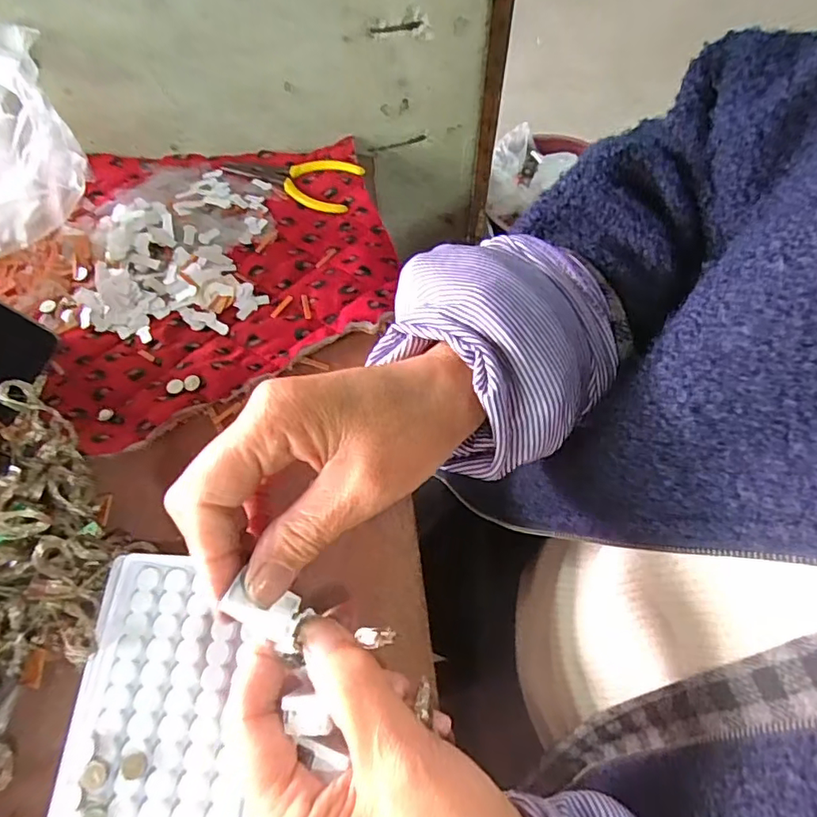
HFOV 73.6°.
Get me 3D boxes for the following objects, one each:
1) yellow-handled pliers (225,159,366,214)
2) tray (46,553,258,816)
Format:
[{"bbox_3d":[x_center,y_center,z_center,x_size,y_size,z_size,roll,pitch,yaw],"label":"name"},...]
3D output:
[{"bbox_3d":[-0.103,-0.203,0.478,0.117,0.006,0.057,14,65,7],"label":"yellow-handled pliers"},{"bbox_3d":[-0.122,0.144,0.279,0.094,0.004,0.129,2,64,4],"label":"tray"}]

